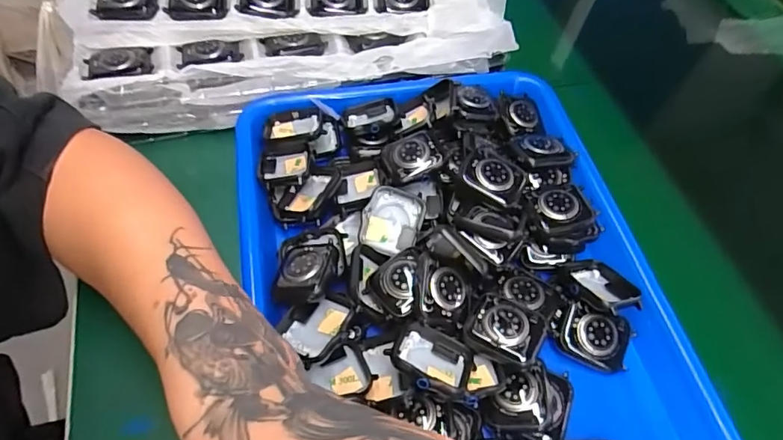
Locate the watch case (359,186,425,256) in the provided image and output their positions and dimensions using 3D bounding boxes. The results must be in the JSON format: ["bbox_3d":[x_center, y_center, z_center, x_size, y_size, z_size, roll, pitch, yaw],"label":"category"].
[{"bbox_3d":[0.000,0.001,0.325,0.037,0.009,0.042,18,89,-5],"label":"watch case"}]

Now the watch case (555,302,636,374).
[{"bbox_3d":[0.124,0.071,0.301,0.043,0.013,0.033,19,65,8],"label":"watch case"}]

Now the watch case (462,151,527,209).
[{"bbox_3d":[0.066,-0.026,0.326,0.039,0.016,0.030,29,60,15],"label":"watch case"}]

